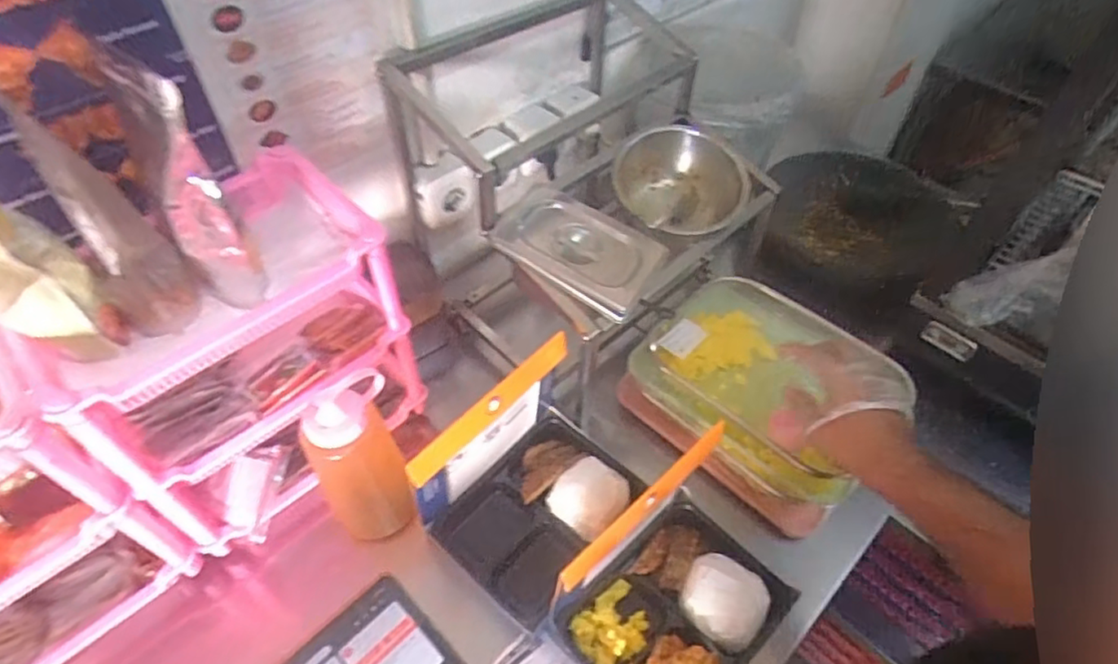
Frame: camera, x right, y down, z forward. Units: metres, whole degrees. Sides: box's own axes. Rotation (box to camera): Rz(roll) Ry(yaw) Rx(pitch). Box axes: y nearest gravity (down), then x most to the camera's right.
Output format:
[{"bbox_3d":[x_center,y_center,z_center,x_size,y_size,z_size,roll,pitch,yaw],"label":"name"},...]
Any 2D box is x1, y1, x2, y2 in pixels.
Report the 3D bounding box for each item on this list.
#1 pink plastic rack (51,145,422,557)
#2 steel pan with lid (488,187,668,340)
[{"bbox_3d":[-0.341,0.028,0.673,0.318,0.283,0.196,-36,59,-27],"label":"pink plastic rack"},{"bbox_3d":[0.015,-0.078,0.737,0.179,0.070,0.131,31,62,8],"label":"steel pan with lid"}]

